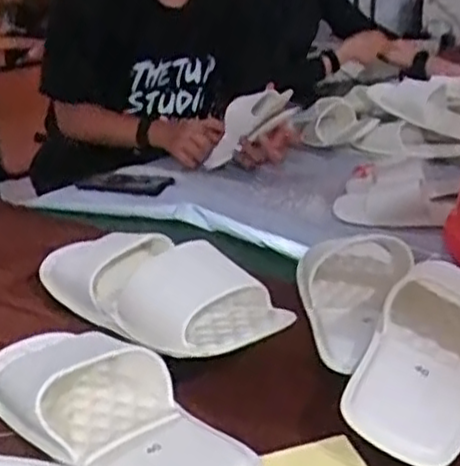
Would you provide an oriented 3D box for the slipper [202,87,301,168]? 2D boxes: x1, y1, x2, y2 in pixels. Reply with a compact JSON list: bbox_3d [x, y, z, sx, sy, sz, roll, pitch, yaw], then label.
[{"bbox_3d":[0.022,-0.184,1.263,0.194,0.084,0.088,-40,15,17],"label":"slipper"}]

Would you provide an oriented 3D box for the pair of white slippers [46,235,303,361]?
[{"bbox_3d":[-0.067,0.038,0.601,0.099,0.059,0.271,-20,28,-36],"label":"pair of white slippers"}]

